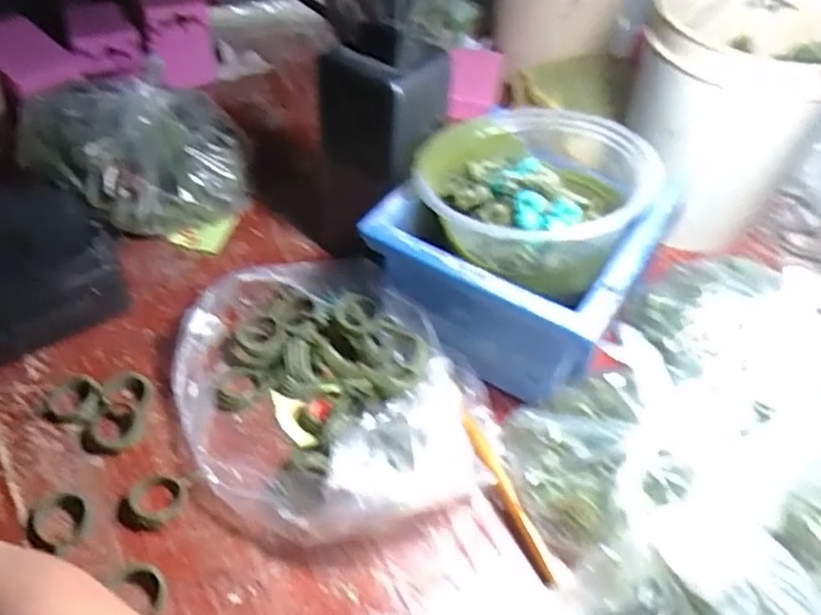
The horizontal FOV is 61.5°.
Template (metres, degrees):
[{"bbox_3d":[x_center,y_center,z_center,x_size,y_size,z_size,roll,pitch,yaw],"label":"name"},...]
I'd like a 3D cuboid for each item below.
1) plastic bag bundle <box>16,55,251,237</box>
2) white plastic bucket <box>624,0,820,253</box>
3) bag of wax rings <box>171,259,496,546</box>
[{"bbox_3d":[-0.170,-0.095,0.435,0.130,0.064,0.102,-16,49,-18],"label":"plastic bag bundle"},{"bbox_3d":[0.197,-0.121,0.435,0.112,0.130,0.110,2,46,-2],"label":"white plastic bucket"},{"bbox_3d":[-0.044,0.038,0.331,0.164,0.047,0.120,35,54,27],"label":"bag of wax rings"}]

